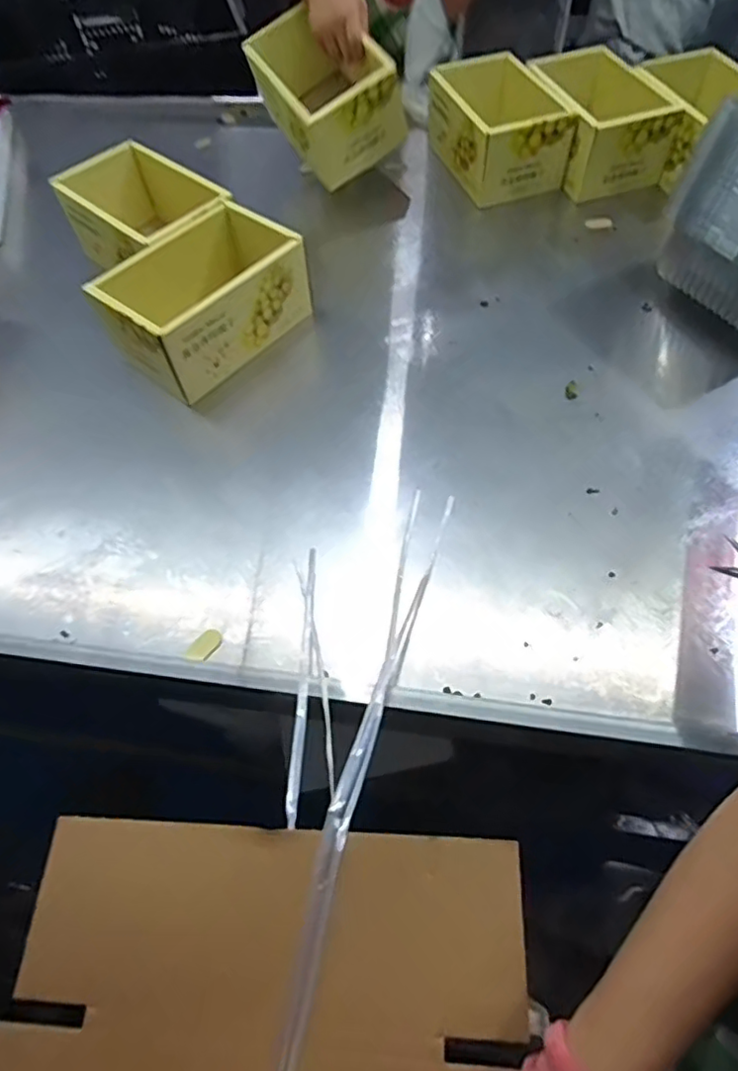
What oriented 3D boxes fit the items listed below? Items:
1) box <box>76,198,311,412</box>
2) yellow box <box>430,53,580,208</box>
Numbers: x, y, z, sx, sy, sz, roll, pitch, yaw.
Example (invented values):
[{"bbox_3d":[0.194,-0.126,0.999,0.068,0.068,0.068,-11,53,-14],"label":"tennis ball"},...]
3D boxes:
[{"bbox_3d":[-0.203,-0.298,0.732,0.167,0.103,0.240,33,64,20],"label":"box"},{"bbox_3d":[0.200,-0.627,0.918,0.144,0.114,0.242,-17,59,-9],"label":"yellow box"}]

